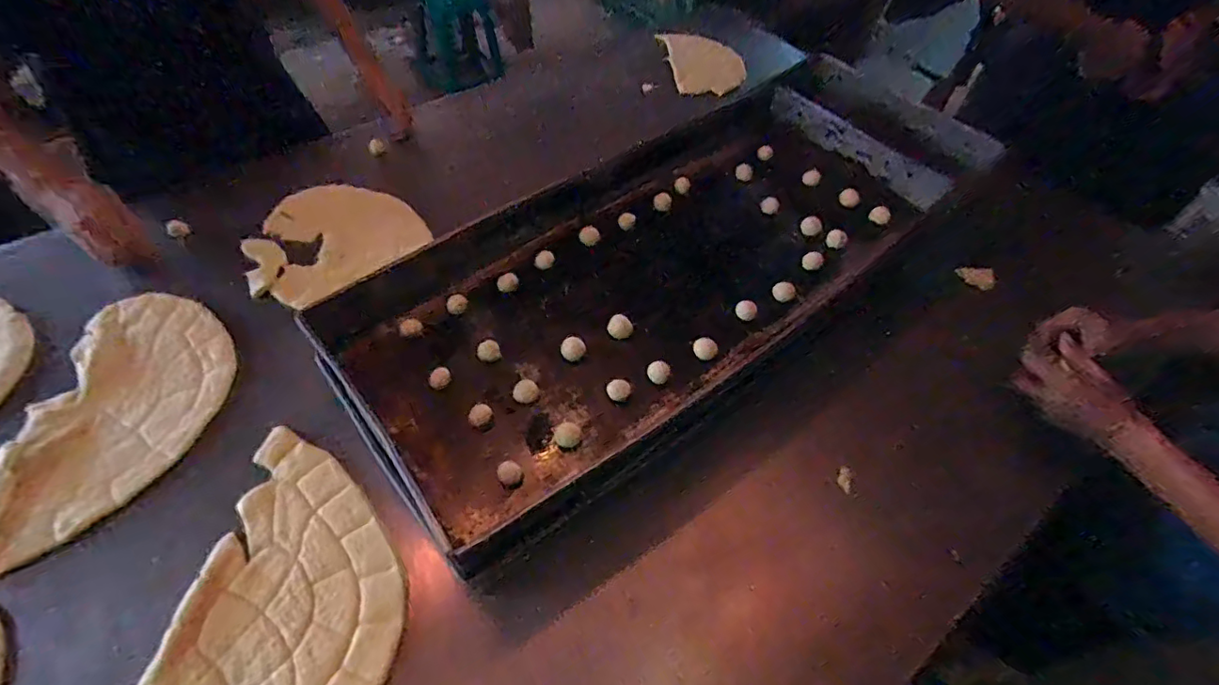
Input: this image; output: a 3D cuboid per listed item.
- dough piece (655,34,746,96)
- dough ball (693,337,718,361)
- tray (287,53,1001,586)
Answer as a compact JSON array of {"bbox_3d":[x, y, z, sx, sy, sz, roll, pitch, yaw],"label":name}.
[{"bbox_3d":[0.215,-0.618,1.232,0.155,0.023,0.217,-16,62,-4],"label":"dough piece"},{"bbox_3d":[0.117,0.010,0.688,0.030,0.025,0.023,17,54,10],"label":"dough ball"},{"bbox_3d":[0.088,-0.135,0.782,0.916,0.084,0.411,-35,65,-21],"label":"tray"}]

